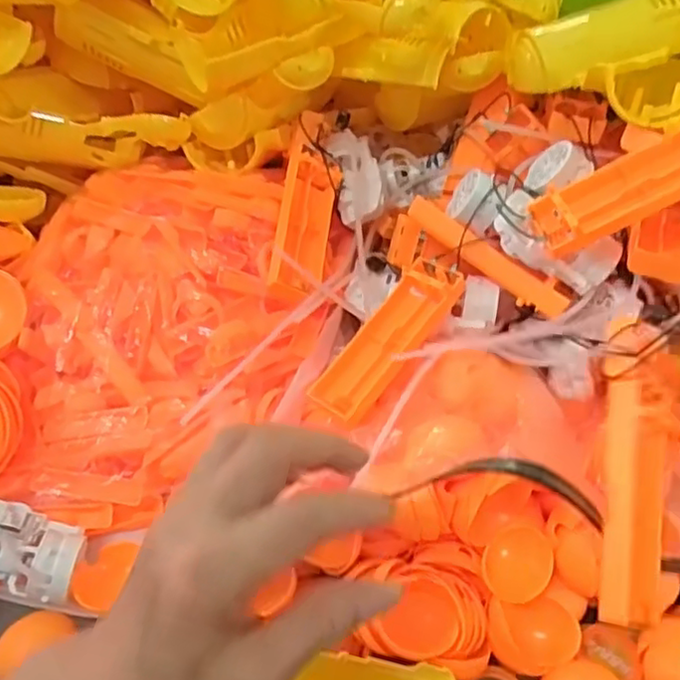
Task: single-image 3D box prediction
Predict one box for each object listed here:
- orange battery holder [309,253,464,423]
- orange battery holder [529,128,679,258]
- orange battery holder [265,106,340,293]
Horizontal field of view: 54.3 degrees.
[{"bbox_3d":[0.028,0.000,0.389,0.036,0.019,0.109,35,73,22],"label":"orange battery holder"},{"bbox_3d":[0.156,-0.082,0.346,0.107,0.015,0.036,-26,53,10],"label":"orange battery holder"},{"bbox_3d":[-0.020,-0.092,0.440,0.034,0.026,0.134,6,67,0],"label":"orange battery holder"}]

